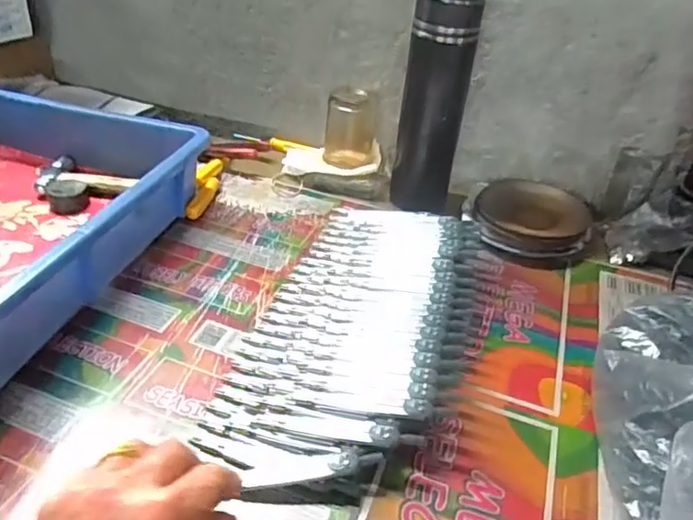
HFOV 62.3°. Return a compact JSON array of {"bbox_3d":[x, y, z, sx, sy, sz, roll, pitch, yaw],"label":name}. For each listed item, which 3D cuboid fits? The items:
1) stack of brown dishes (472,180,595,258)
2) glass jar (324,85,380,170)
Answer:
[{"bbox_3d":[0.201,-0.047,0.618,0.122,0.029,0.111,3,36,-4],"label":"stack of brown dishes"},{"bbox_3d":[0.005,-0.155,0.679,0.059,0.083,0.063,6,35,0],"label":"glass jar"}]

